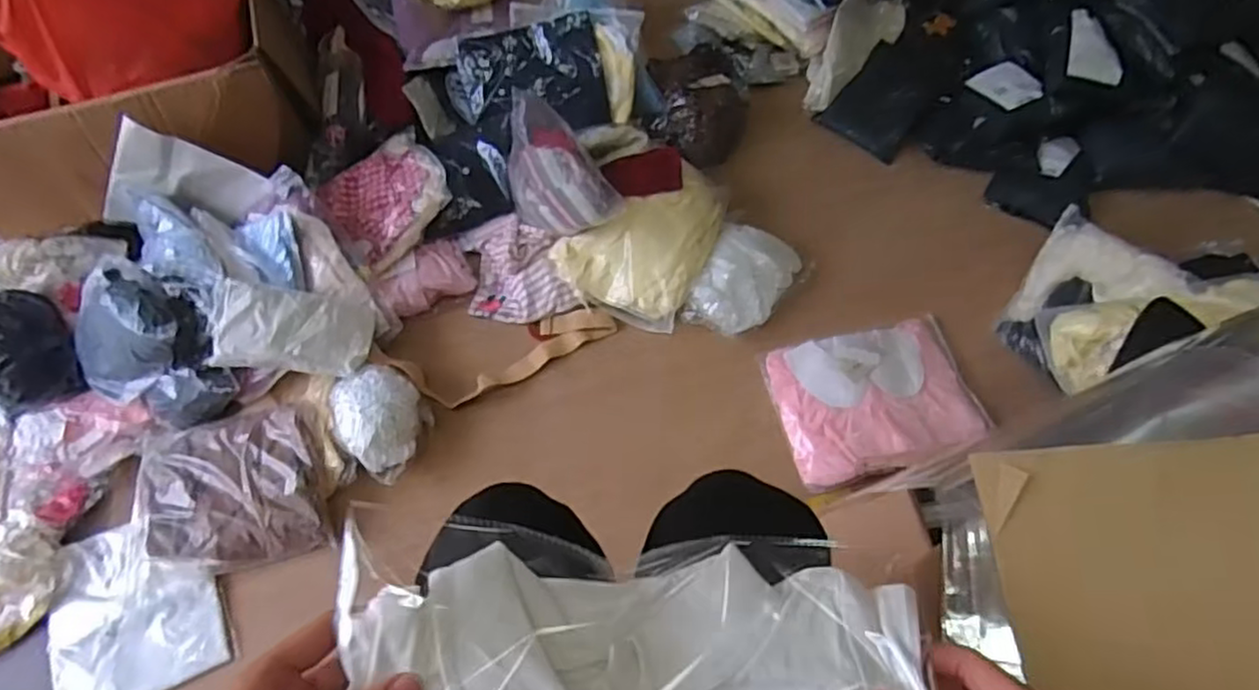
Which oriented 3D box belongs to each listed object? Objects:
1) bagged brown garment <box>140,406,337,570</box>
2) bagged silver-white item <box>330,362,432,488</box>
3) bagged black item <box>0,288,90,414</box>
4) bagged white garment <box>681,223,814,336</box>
[{"bbox_3d":[-0.594,0.206,1.031,0.282,0.055,0.227,-10,61,-5],"label":"bagged brown garment"},{"bbox_3d":[-0.384,0.122,1.085,0.133,0.071,0.178,-14,61,-7],"label":"bagged silver-white item"},{"bbox_3d":[-0.978,0.002,1.116,0.132,0.068,0.204,-23,96,-36],"label":"bagged black item"},{"bbox_3d":[0.215,-0.115,1.232,0.160,0.053,0.233,23,63,13],"label":"bagged white garment"}]

